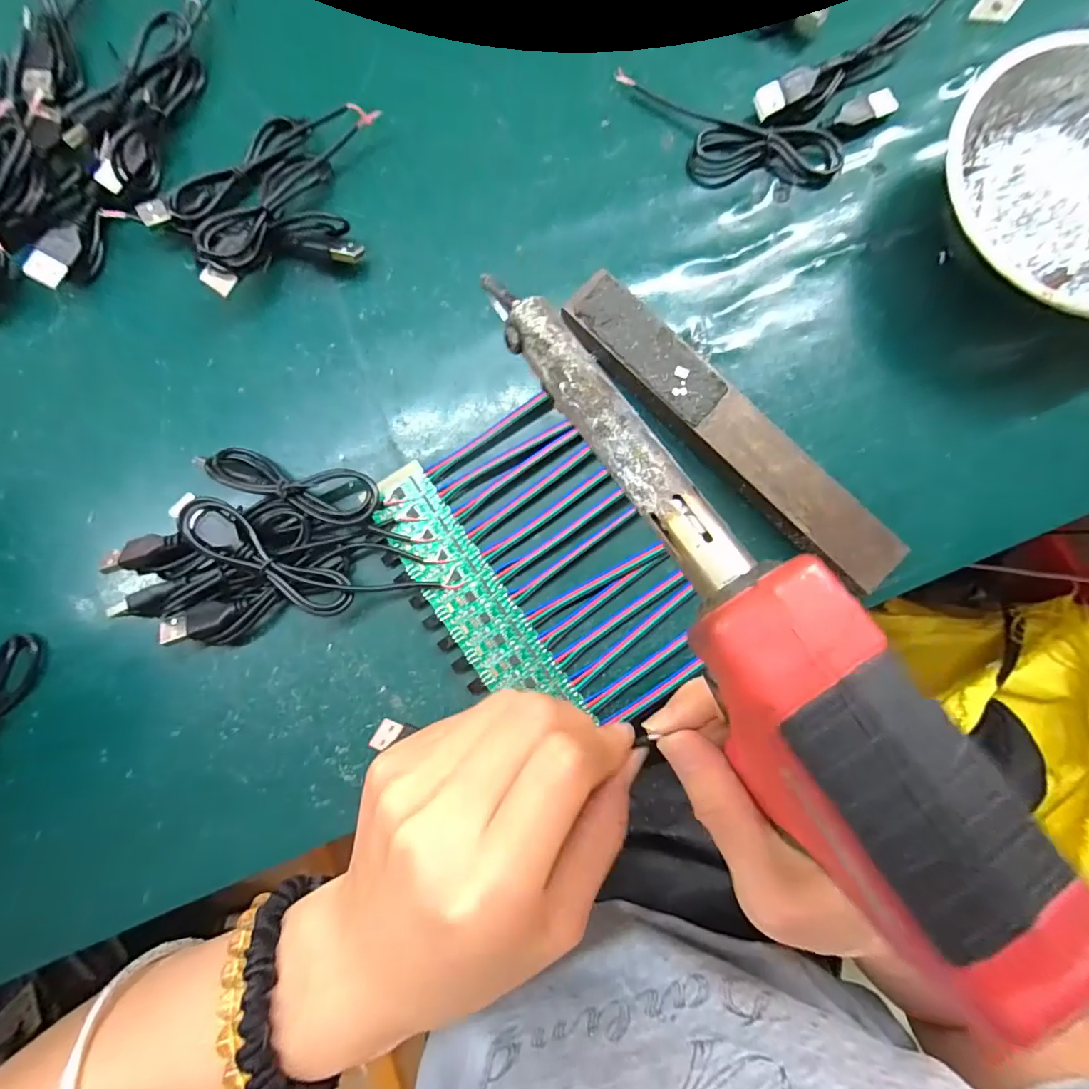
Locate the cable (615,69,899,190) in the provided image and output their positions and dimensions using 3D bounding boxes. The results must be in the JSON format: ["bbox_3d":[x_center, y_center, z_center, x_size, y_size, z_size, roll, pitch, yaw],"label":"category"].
[{"bbox_3d":[0.107,-0.210,0.260,0.137,0.009,0.055,5,84,0],"label":"cable"}]

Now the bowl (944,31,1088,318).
[{"bbox_3d":[0.256,-0.171,0.246,0.130,0.041,0.130,0,84,0],"label":"bowl"}]

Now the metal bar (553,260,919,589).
[{"bbox_3d":[0.082,-0.052,0.237,0.028,0.023,0.182,-45,86,-4],"label":"metal bar"}]

